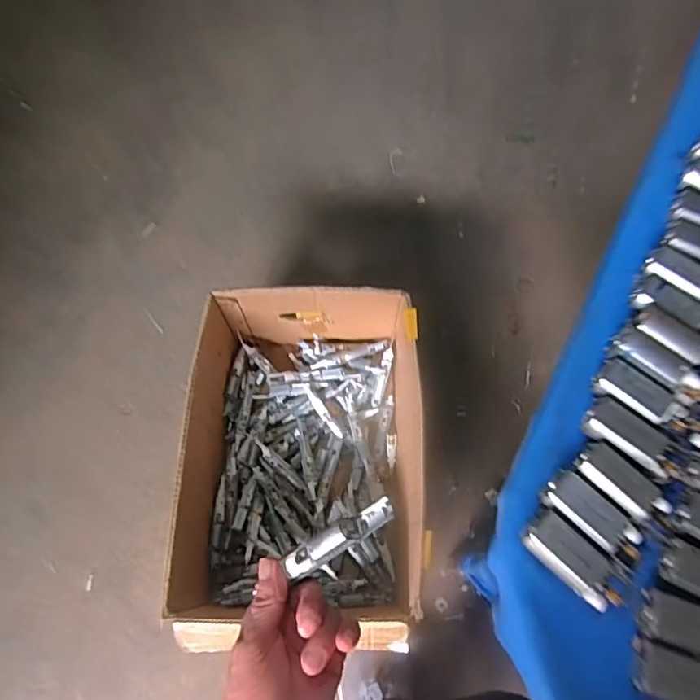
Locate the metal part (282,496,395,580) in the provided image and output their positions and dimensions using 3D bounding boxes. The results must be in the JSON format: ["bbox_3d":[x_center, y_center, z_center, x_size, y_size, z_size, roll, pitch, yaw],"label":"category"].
[{"bbox_3d":[-0.010,0.128,0.369,0.087,0.016,0.018,-34,73,11],"label":"metal part"}]

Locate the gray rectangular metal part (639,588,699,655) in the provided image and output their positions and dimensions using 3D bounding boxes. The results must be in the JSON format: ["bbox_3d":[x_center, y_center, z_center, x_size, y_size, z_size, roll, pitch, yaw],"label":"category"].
[{"bbox_3d":[0.146,0.115,0.223,0.045,0.004,0.019,18,71,6],"label":"gray rectangular metal part"}]

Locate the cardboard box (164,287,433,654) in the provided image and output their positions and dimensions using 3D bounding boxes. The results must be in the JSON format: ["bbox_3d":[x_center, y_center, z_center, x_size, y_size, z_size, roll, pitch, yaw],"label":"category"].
[{"bbox_3d":[-0.064,0.155,0.809,0.312,0.207,0.489,0,70,-1],"label":"cardboard box"}]

